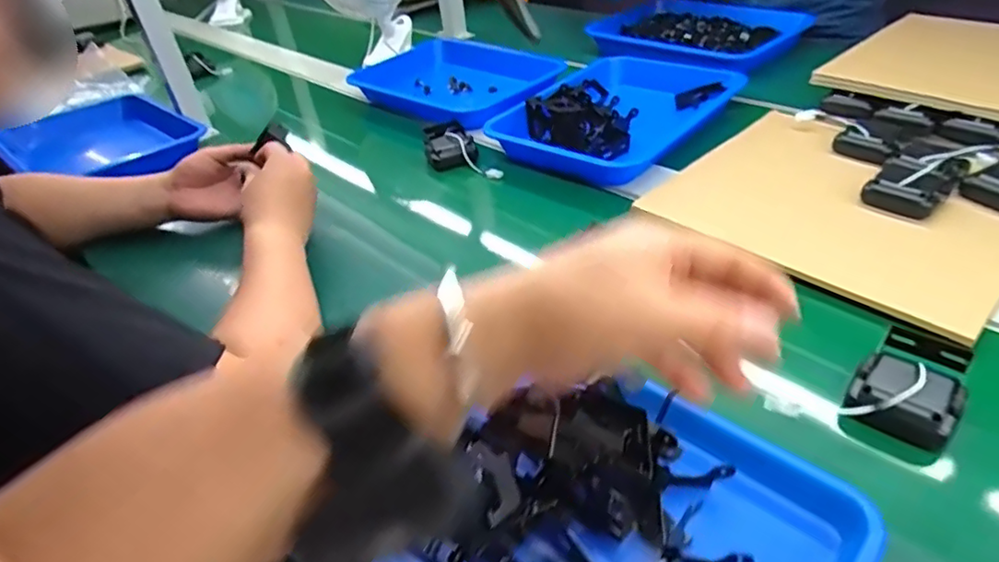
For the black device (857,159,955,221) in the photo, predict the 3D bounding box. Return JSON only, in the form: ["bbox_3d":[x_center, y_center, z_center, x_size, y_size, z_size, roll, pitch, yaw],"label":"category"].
[{"bbox_3d":[0.454,-0.110,0.658,0.072,0.033,0.081,28,50,37],"label":"black device"}]

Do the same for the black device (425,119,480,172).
[{"bbox_3d":[-0.072,-0.203,0.890,0.076,0.040,0.082,-8,38,0],"label":"black device"}]

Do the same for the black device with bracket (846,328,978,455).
[{"bbox_3d":[0.318,0.083,0.463,0.070,0.038,0.092,24,48,34],"label":"black device with bracket"}]

